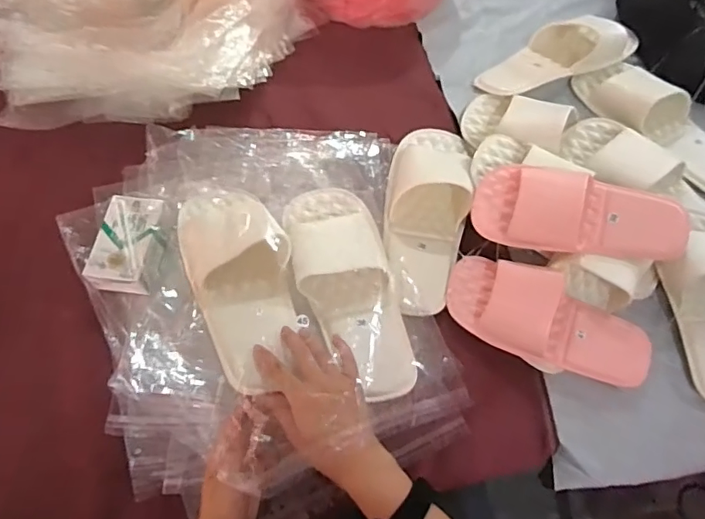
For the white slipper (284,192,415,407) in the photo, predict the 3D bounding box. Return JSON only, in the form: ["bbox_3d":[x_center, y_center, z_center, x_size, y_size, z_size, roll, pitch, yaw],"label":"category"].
[{"bbox_3d":[-0.003,0.020,0.586,0.108,0.045,0.264,-18,66,-11],"label":"white slipper"}]

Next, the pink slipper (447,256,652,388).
[{"bbox_3d":[0.223,0.071,0.592,0.230,0.056,0.091,25,65,10],"label":"pink slipper"}]

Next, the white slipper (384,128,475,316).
[{"bbox_3d":[0.093,-0.062,0.663,0.106,0.043,0.278,7,63,1],"label":"white slipper"}]

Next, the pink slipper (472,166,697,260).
[{"bbox_3d":[0.263,-0.053,0.607,0.230,0.076,0.096,12,64,4],"label":"pink slipper"}]

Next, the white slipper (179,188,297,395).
[{"bbox_3d":[-0.123,0.012,0.569,0.109,0.068,0.252,-14,62,-9],"label":"white slipper"}]

